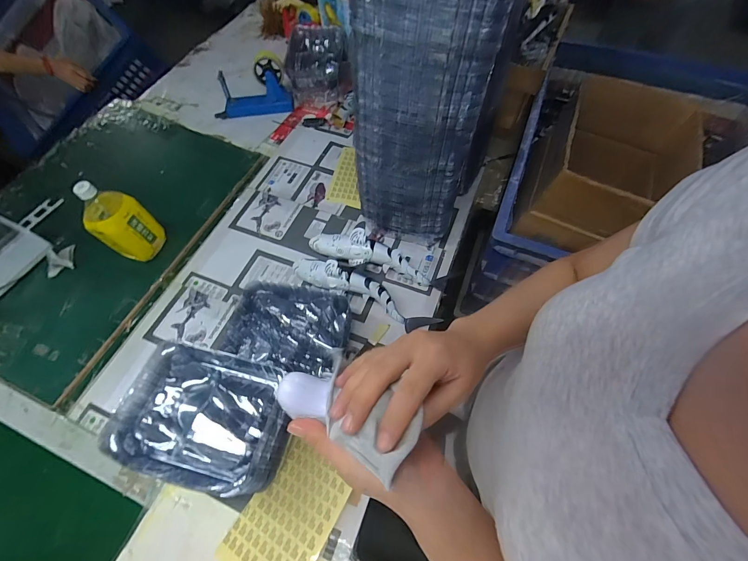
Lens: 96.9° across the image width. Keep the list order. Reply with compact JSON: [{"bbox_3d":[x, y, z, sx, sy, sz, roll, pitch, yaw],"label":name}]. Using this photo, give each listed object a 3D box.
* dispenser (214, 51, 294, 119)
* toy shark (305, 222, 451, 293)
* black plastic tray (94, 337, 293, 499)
[{"bbox_3d":[-0.373,-0.571,0.987,0.235,0.154,0.072,-4,61,-2],"label":"dispenser"},{"bbox_3d":[0.006,-0.058,0.740,0.320,0.070,0.065,15,62,8],"label":"toy shark"},{"bbox_3d":[-0.234,0.192,0.480,0.227,0.069,0.180,10,62,6],"label":"black plastic tray"}]

